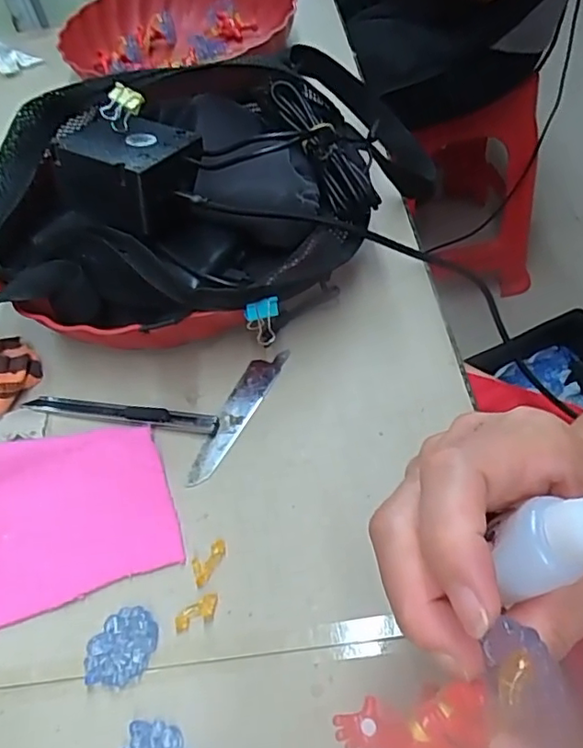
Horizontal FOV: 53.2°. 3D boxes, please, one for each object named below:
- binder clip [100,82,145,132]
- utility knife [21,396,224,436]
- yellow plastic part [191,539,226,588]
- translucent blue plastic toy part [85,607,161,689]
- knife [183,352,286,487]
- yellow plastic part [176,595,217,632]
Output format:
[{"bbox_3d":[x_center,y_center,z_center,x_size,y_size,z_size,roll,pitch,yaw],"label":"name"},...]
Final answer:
[{"bbox_3d":[-0.115,-0.181,0.394,0.027,0.020,0.020,-45,87,-3],"label":"binder clip"},{"bbox_3d":[-0.108,0.023,0.361,0.129,0.005,0.013,6,55,12],"label":"utility knife"},{"bbox_3d":[-0.044,0.097,0.303,0.012,0.004,0.025,26,61,24],"label":"yellow plastic part"},{"bbox_3d":[-0.083,0.132,0.282,0.031,0.004,0.037,24,60,23],"label":"translucent blue plastic toy part"},{"bbox_3d":[-0.034,0.024,0.358,0.021,0.004,0.102,20,60,19],"label":"knife"},{"bbox_3d":[-0.047,0.118,0.288,0.023,0.004,0.011,-26,55,-12],"label":"yellow plastic part"}]

